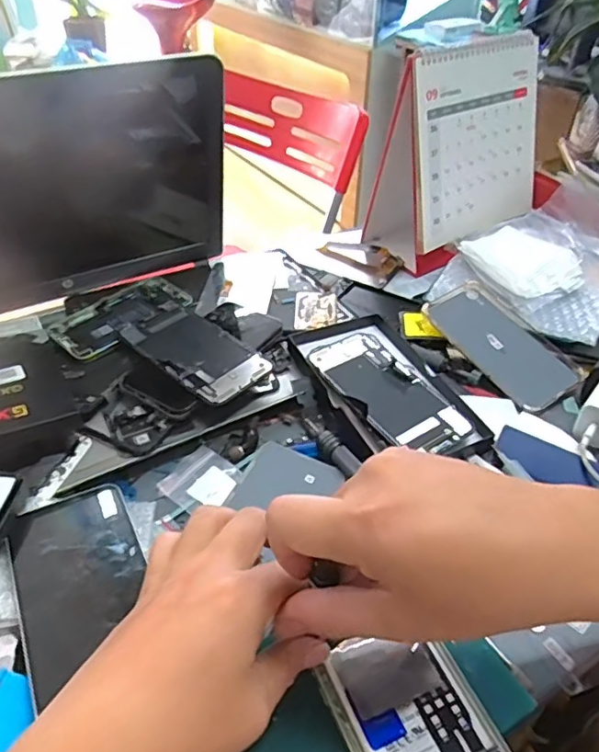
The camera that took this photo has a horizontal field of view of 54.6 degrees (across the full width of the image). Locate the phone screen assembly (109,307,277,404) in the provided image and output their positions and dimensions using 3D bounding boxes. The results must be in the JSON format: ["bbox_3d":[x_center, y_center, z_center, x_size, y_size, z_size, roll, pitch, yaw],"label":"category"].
[{"bbox_3d":[-0.098,-0.026,0.514,0.149,0.007,0.070,31,50,30],"label":"phone screen assembly"}]

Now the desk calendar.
[{"bbox_3d":[0.195,-0.263,0.668,0.213,0.189,0.107,-24,46,-27],"label":"desk calendar"}]

